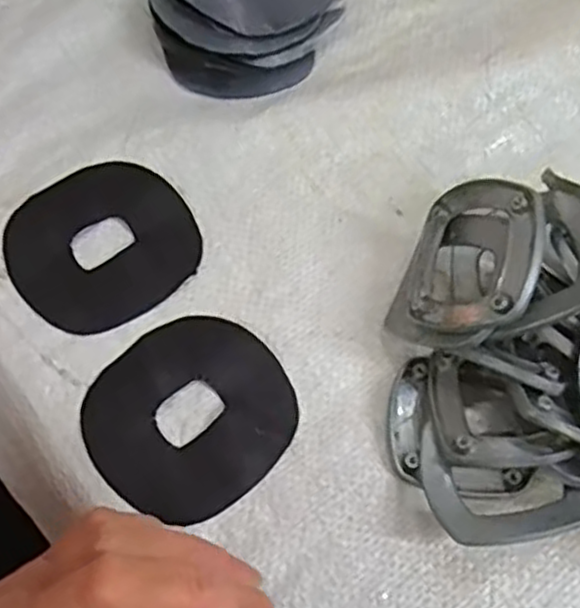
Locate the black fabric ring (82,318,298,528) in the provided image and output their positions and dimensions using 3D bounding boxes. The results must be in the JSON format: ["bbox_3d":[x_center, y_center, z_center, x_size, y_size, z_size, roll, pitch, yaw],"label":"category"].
[{"bbox_3d":[-0.040,0.045,0.300,0.075,0.004,0.080,42,70,16],"label":"black fabric ring"}]

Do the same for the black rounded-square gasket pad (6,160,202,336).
[{"bbox_3d":[-0.083,-0.027,0.330,0.080,0.004,0.077,-31,70,-15],"label":"black rounded-square gasket pad"}]

